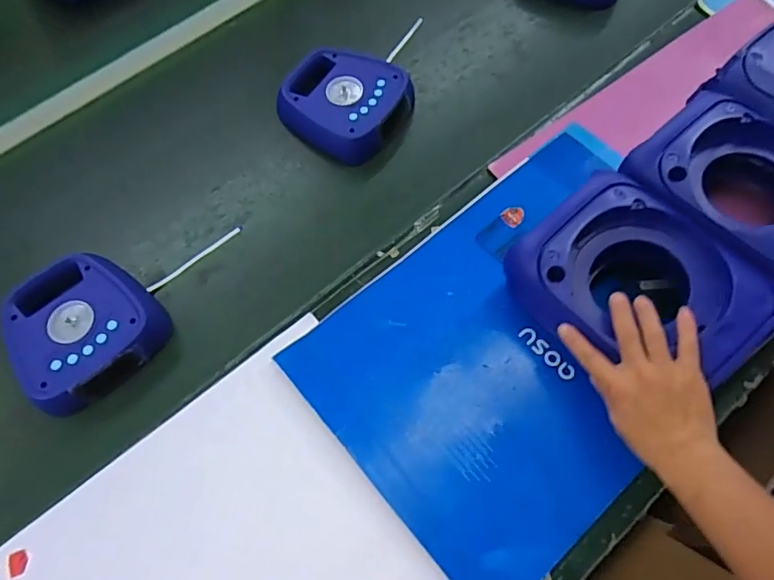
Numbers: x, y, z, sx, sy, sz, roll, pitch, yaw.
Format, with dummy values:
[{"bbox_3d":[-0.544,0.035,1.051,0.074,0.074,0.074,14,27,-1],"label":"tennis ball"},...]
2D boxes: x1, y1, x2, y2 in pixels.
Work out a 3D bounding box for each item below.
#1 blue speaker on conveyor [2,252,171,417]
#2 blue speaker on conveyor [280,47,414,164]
[{"bbox_3d":[-0.358,0.047,0.598,0.165,0.041,0.171,-43,71,-15],"label":"blue speaker on conveyor"},{"bbox_3d":[-0.060,-0.262,0.712,0.168,0.047,0.154,31,71,15],"label":"blue speaker on conveyor"}]

